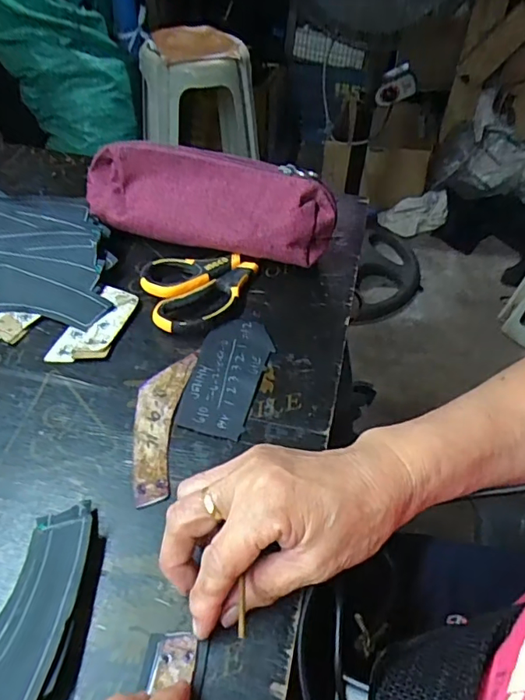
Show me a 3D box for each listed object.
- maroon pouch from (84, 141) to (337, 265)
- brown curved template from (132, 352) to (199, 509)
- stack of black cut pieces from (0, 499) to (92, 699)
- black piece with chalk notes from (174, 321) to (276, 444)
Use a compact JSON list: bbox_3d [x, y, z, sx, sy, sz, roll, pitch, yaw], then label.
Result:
[{"bbox_3d":[-0.052,-0.132,0.483,0.235,0.075,0.063,12,48,10],"label":"maroon pouch"},{"bbox_3d":[-0.073,0.049,0.362,0.034,0.004,0.120,4,47,2],"label":"brown curved template"},{"bbox_3d":[-0.124,0.146,0.265,0.056,0.017,0.143,15,49,12],"label":"stack of black cut pieces"},{"bbox_3d":[-0.026,0.017,0.393,0.052,0.004,0.109,11,48,8],"label":"black piece with chalk notes"}]

